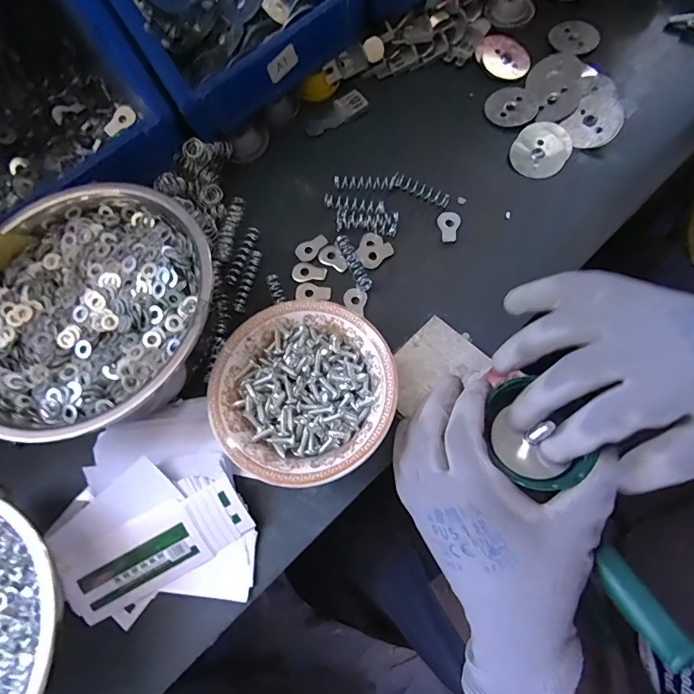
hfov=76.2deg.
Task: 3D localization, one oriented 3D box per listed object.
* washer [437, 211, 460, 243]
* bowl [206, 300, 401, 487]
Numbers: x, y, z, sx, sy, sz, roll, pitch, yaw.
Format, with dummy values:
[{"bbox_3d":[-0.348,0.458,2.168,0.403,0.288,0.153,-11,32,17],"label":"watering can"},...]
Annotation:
[{"bbox_3d":[0.086,-0.100,0.369,0.018,0.004,0.029,-7,69,14],"label":"washer"},{"bbox_3d":[-0.028,0.032,0.307,0.117,0.047,0.118,-2,69,5],"label":"bowl"}]

